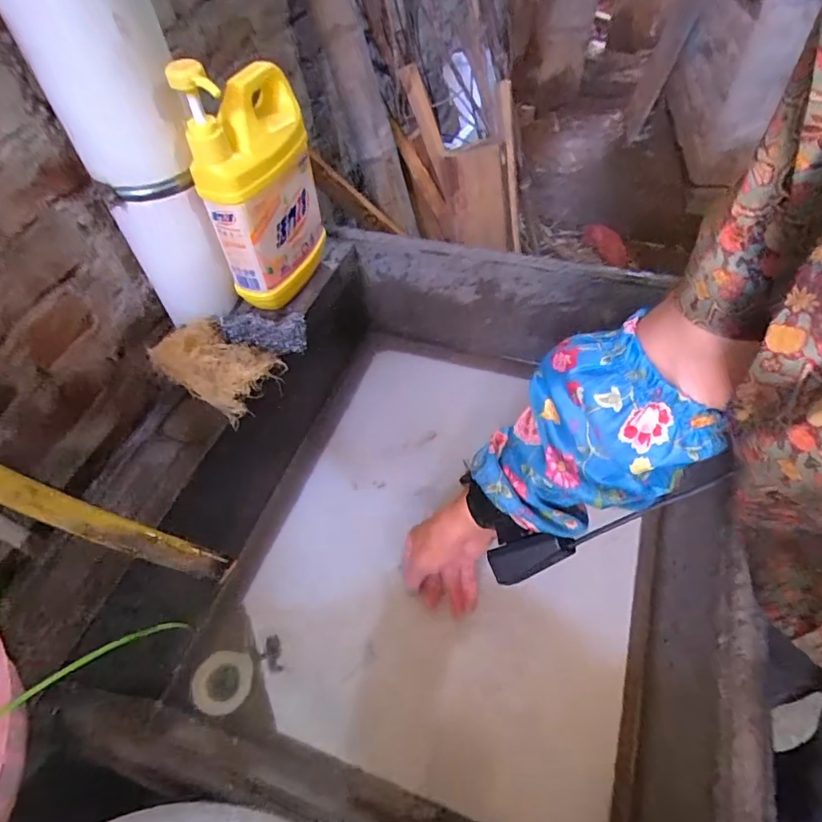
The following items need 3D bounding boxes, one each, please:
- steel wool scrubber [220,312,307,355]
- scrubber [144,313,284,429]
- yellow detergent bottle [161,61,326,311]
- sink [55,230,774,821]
[{"bbox_3d":[-0.155,-0.084,0.543,0.087,0.038,0.018,6,23,-9],"label":"steel wool scrubber"},{"bbox_3d":[-0.197,-0.051,0.525,0.104,0.060,0.078,25,58,21],"label":"scrubber"},{"bbox_3d":[-0.152,-0.236,0.525,0.055,0.232,0.130,12,55,12],"label":"yellow detergent bottle"},{"bbox_3d":[0.042,0.073,0.539,0.469,0.187,0.572,11,54,11],"label":"sink"}]

